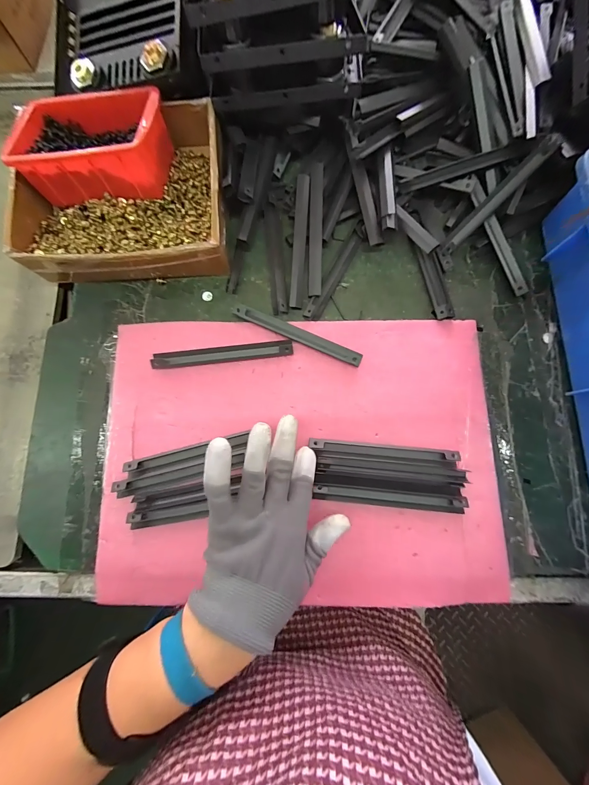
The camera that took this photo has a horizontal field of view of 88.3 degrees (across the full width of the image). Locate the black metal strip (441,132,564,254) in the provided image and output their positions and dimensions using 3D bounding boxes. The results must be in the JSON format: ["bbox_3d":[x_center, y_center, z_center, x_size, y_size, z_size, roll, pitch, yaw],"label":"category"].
[{"bbox_3d":[0.217,-0.210,0.327,0.144,0.011,0.016,-45,82,14],"label":"black metal strip"}]

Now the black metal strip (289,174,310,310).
[{"bbox_3d":[0.006,-0.167,0.336,0.014,0.004,0.146,4,88,-13],"label":"black metal strip"}]

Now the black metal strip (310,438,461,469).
[{"bbox_3d":[0.089,0.061,0.304,0.144,0.012,0.017,5,81,2],"label":"black metal strip"}]

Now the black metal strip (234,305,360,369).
[{"bbox_3d":[0.004,-0.063,0.325,0.143,0.010,0.017,24,82,5],"label":"black metal strip"}]

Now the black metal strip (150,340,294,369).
[{"bbox_3d":[-0.075,-0.040,0.323,0.146,0.011,0.016,-7,80,0],"label":"black metal strip"}]

